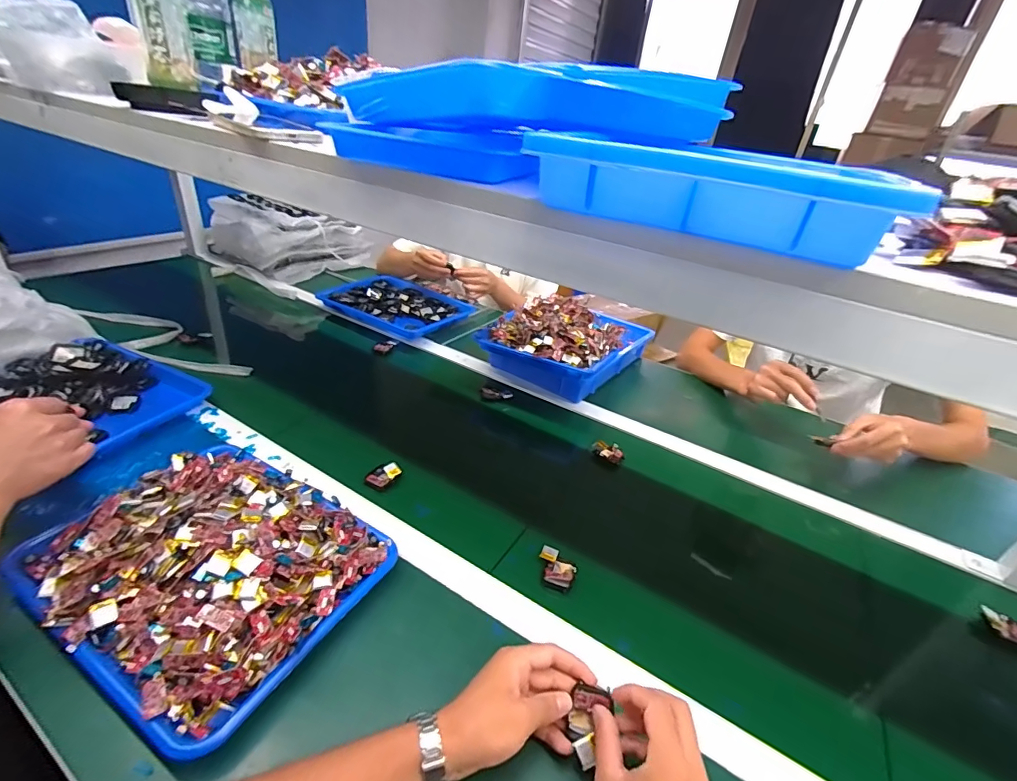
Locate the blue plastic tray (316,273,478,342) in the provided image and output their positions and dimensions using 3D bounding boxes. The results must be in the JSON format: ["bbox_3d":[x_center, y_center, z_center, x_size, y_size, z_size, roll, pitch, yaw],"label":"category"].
[{"bbox_3d":[-0.272,-0.224,1.181,0.321,0.026,0.258,23,35,23],"label":"blue plastic tray"}]

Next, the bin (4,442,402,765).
[{"bbox_3d":[-0.316,0.170,0.490,0.315,0.068,0.242,22,35,22],"label":"bin"}]

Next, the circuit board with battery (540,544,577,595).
[{"bbox_3d":[0.058,0.218,0.564,0.047,0.016,0.042,19,34,17],"label":"circuit board with battery"}]

